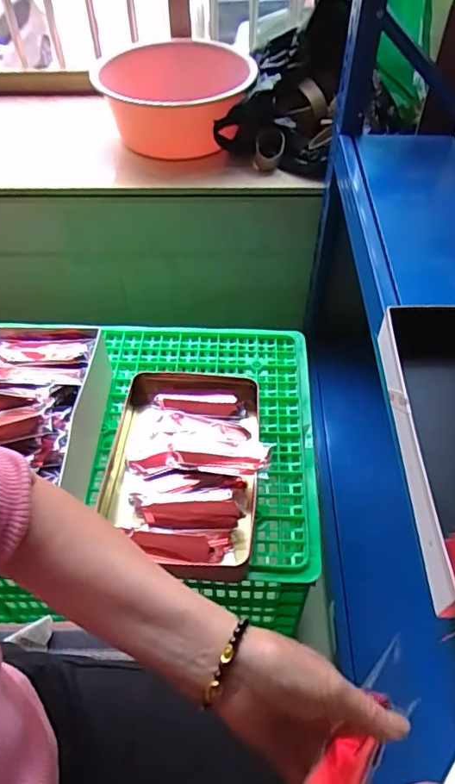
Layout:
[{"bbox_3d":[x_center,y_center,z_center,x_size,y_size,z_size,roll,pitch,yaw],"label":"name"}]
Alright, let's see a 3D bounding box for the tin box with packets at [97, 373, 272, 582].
[{"bbox_3d":[-0.062,0.103,0.743,0.228,0.066,0.304,2,51,3],"label":"tin box with packets"}]

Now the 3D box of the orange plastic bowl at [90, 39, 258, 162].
[{"bbox_3d":[-0.126,-0.673,1.194,0.358,0.172,0.344,0,51,1],"label":"orange plastic bowl"}]

